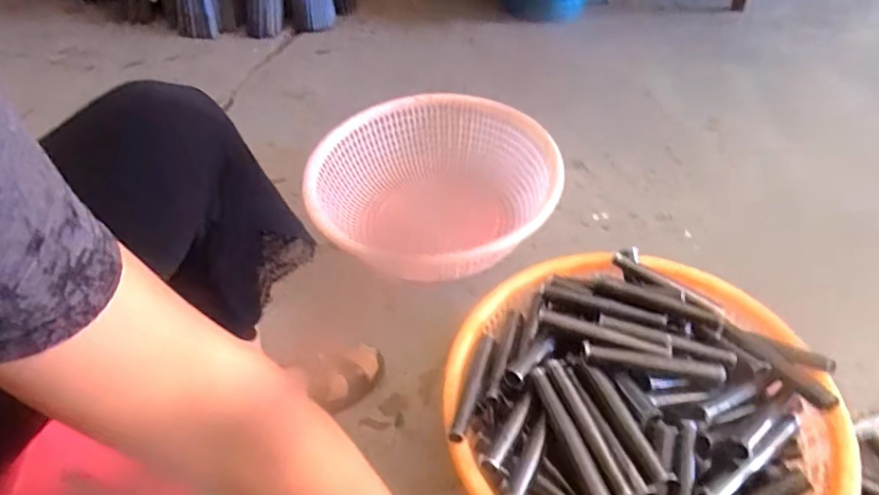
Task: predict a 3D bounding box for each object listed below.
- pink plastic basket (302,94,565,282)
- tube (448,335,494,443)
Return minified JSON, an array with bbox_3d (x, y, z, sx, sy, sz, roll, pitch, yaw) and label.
[{"bbox_3d":[-0.014,-0.088,0.943,0.360,0.162,0.379,-3,47,3],"label":"pink plastic basket"},{"bbox_3d":[0.039,0.150,0.609,0.016,0.023,0.147,9,35,15],"label":"tube"}]

